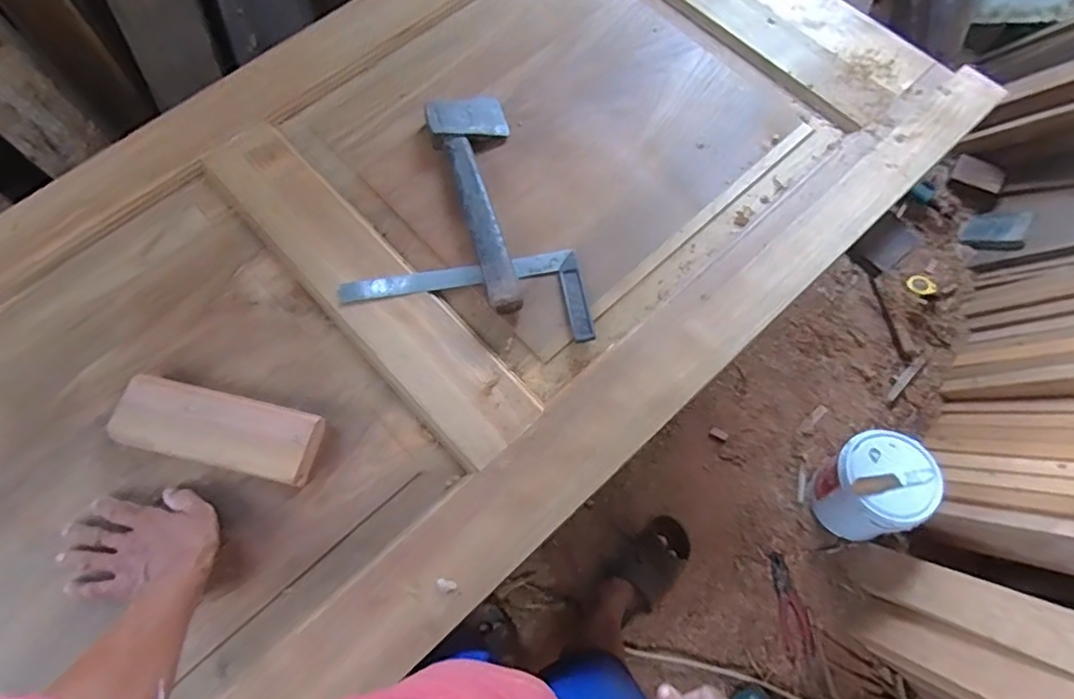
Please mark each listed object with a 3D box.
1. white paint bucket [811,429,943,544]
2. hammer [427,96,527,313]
[{"bbox_3d":[0.653,0.271,1.197,0.186,0.188,0.188,0,71,0],"label":"white paint bucket"},{"bbox_3d":[-0.073,-0.202,0.796,0.108,0.040,0.341,-10,69,-4],"label":"hammer"}]

